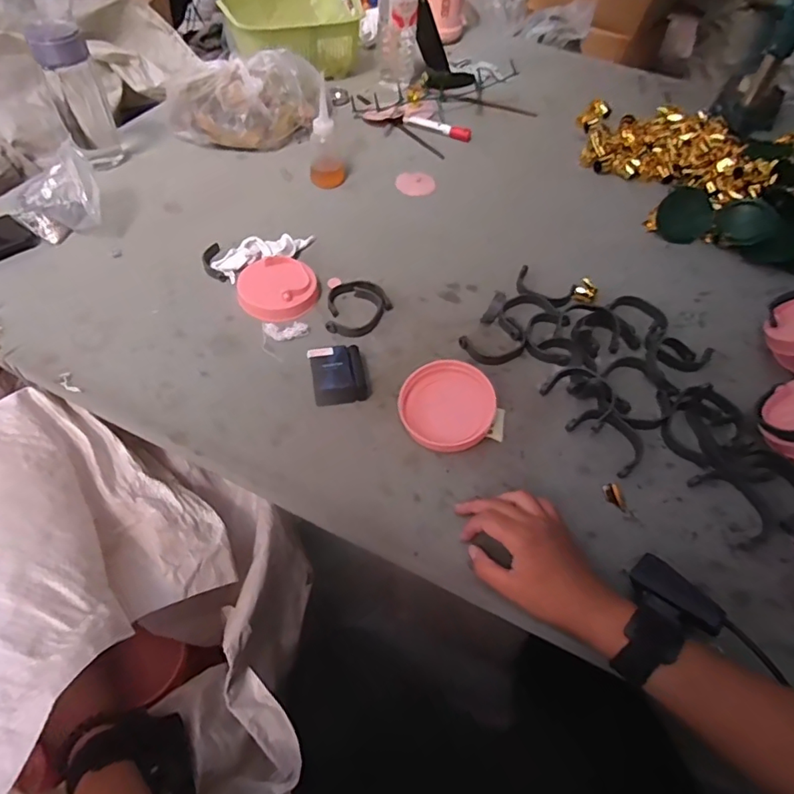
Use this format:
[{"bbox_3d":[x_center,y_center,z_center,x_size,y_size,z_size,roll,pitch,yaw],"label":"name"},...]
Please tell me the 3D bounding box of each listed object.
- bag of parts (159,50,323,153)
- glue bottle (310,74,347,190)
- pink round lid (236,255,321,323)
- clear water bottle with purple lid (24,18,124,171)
[{"bbox_3d":[-0.242,-0.470,0.850,0.246,0.101,0.114,-8,54,-9],"label":"bag of parts"},{"bbox_3d":[-0.104,-0.373,0.777,0.051,0.124,0.041,1,53,-2],"label":"glue bottle"},{"bbox_3d":[-0.145,-0.135,0.647,0.096,0.018,0.094,-7,54,-8],"label":"pink round lid"},{"bbox_3d":[-0.437,-0.406,0.738,0.066,0.173,0.066,-24,58,-20],"label":"clear water bottle with purple lid"}]

